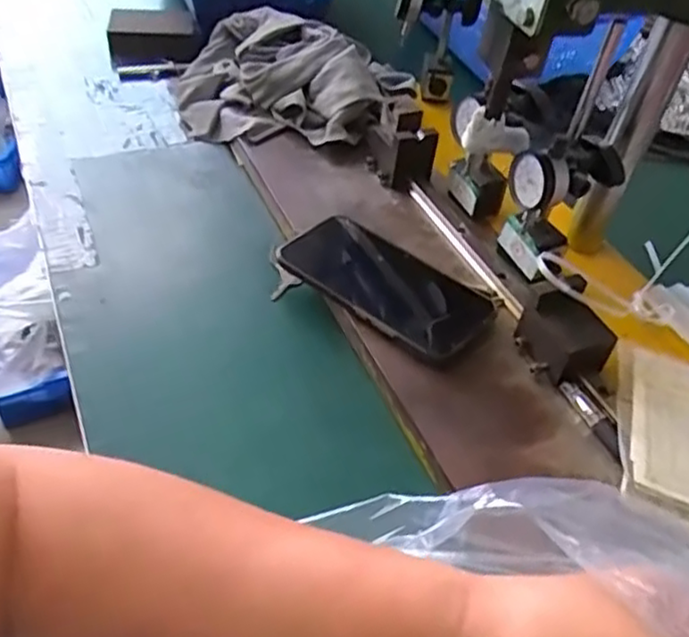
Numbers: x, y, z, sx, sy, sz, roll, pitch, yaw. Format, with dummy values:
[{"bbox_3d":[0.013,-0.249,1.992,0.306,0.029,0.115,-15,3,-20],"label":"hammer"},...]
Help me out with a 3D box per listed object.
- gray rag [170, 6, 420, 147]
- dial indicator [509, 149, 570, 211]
[{"bbox_3d":[-0.057,-0.235,0.696,0.256,0.066,0.159,13,45,7],"label":"gray rag"},{"bbox_3d":[0.127,-0.091,0.455,0.019,0.036,0.037,-25,52,-28],"label":"dial indicator"}]

